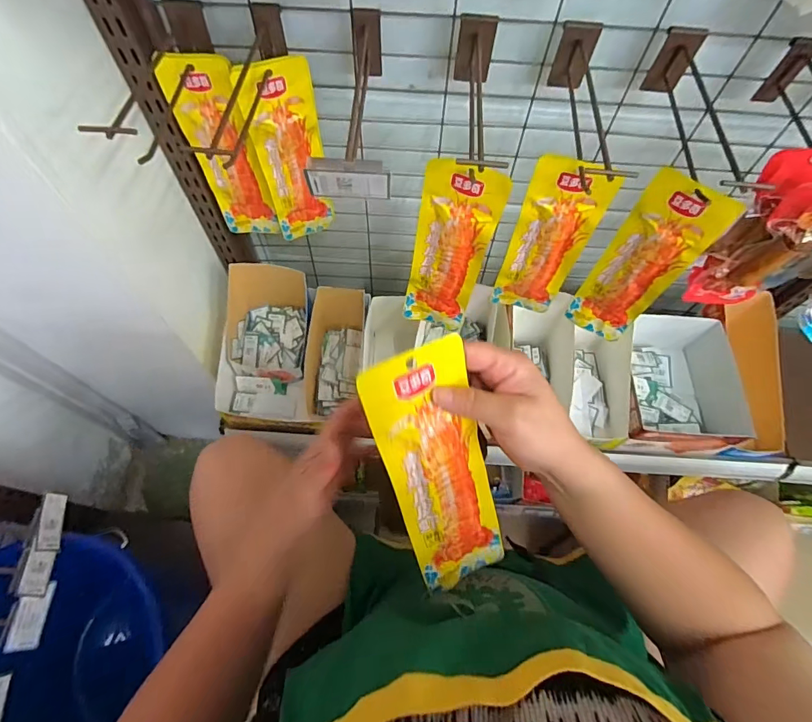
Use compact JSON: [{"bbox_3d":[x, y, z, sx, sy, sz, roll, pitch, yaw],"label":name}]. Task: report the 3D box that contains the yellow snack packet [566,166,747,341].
[{"bbox_3d":[0.239,-0.095,0.460,0.074,0.211,0.019,36,68,15],"label":"yellow snack packet"}]

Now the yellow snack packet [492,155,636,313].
[{"bbox_3d":[0.148,-0.120,0.467,0.074,0.208,0.015,16,65,6],"label":"yellow snack packet"}]

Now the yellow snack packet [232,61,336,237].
[{"bbox_3d":[-0.131,-0.231,0.515,0.074,0.216,0.013,-20,66,-11],"label":"yellow snack packet"}]

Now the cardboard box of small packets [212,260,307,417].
[{"bbox_3d":[-0.219,-0.034,0.686,0.111,0.122,0.237,3,64,0],"label":"cardboard box of small packets"}]

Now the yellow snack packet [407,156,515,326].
[{"bbox_3d":[0.043,-0.105,0.455,0.076,0.212,0.022,15,65,6],"label":"yellow snack packet"}]

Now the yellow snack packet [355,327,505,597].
[{"bbox_3d":[0.028,0.090,0.329,0.073,0.224,0.008,-24,31,-13],"label":"yellow snack packet"}]

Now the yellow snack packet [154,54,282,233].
[{"bbox_3d":[-0.206,-0.234,0.514,0.070,0.223,0.018,-1,64,-2],"label":"yellow snack packet"}]

